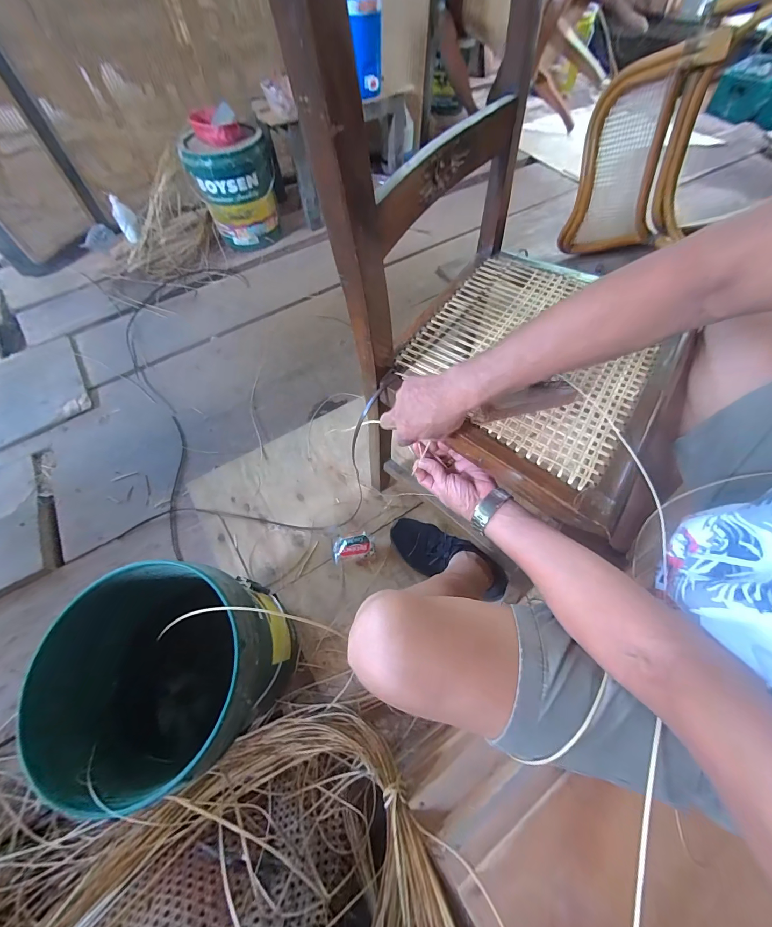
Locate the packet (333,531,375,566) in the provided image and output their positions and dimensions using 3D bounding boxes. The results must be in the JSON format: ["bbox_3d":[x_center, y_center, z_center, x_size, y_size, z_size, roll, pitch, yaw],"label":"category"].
[{"bbox_3d":[-0.079,0.201,0.847,0.097,0.026,0.058,-13,60,-6],"label":"packet"}]

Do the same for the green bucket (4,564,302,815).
[{"bbox_3d":[-0.328,0.345,0.607,0.288,0.319,0.281,-1,59,1],"label":"green bucket"}]

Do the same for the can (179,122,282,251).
[{"bbox_3d":[-0.578,-1.084,1.393,0.311,0.314,0.300,-17,61,-8],"label":"can"}]

